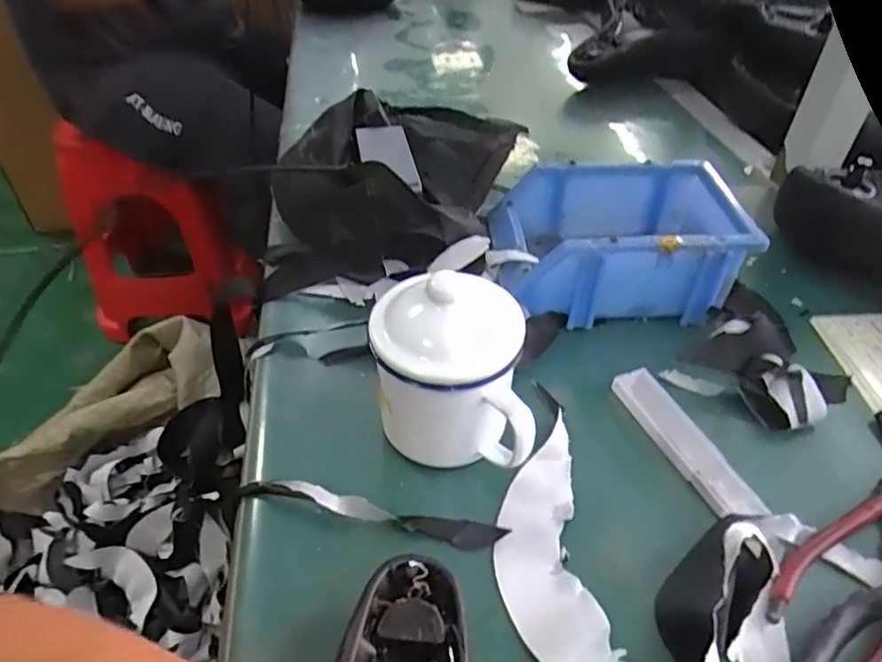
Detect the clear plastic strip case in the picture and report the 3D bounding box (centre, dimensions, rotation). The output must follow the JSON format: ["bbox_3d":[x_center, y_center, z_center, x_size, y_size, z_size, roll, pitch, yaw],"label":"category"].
[{"bbox_3d":[0.148,0.066,0.372,0.029,0.013,0.110,-14,45,-16],"label":"clear plastic strip case"}]

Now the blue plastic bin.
[{"bbox_3d":[0.134,-0.072,0.470,0.175,0.071,0.120,-1,43,-2],"label":"blue plastic bin"}]

